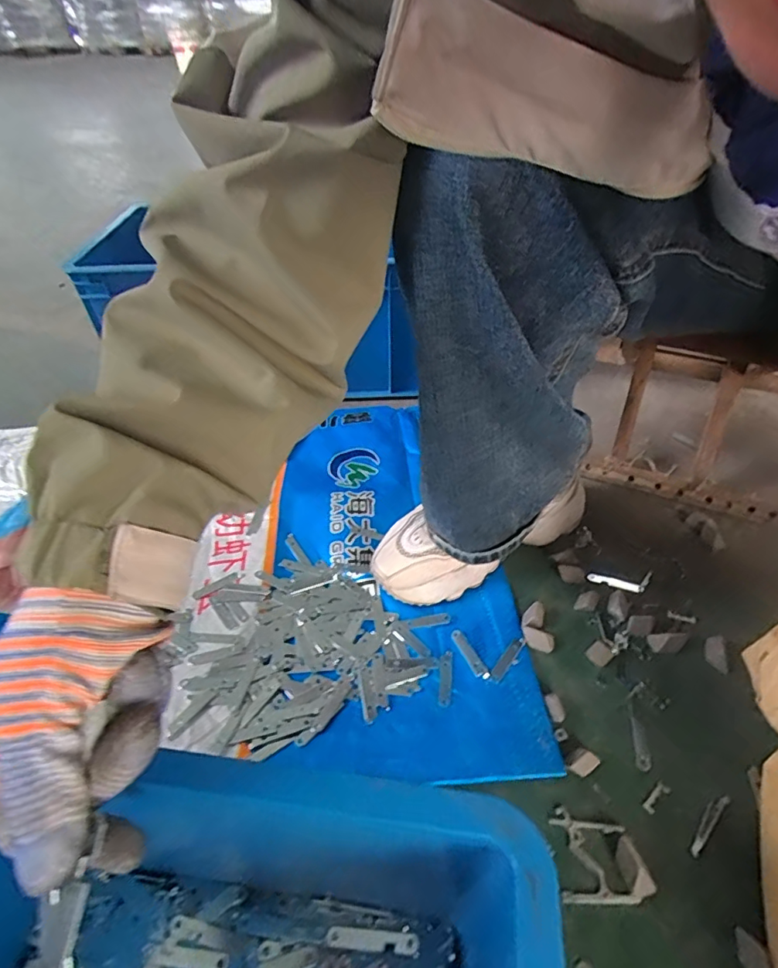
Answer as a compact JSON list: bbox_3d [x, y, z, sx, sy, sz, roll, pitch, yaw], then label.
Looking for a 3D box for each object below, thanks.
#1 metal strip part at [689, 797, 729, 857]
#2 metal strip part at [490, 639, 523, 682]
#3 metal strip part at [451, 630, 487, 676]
[{"bbox_3d":[0.239,0.253,0.382,0.056,0.004,0.010,-33,52,-28],"label":"metal strip part"},{"bbox_3d":[0.109,0.162,0.472,0.011,0.004,0.050,29,52,27],"label":"metal strip part"},{"bbox_3d":[0.075,0.158,0.482,0.013,0.004,0.049,-19,47,-17],"label":"metal strip part"}]

